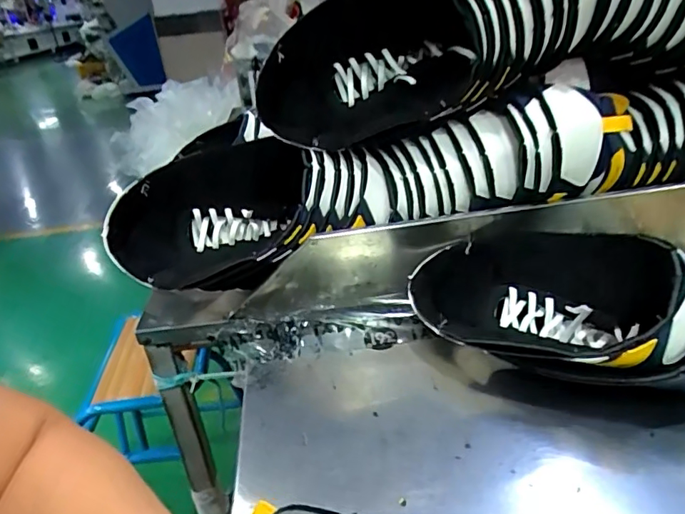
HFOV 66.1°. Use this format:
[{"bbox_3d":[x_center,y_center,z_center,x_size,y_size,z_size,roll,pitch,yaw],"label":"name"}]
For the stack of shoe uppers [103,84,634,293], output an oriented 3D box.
[{"bbox_3d":[0.029,-0.085,0.566,0.552,0.115,0.134,-8,30,-3],"label":"stack of shoe uppers"}]

